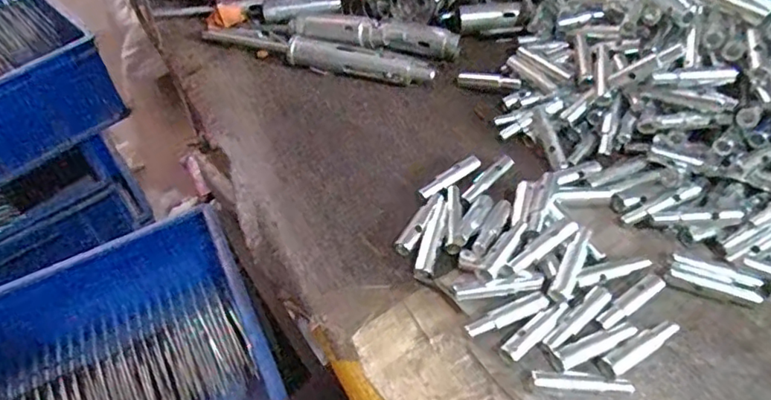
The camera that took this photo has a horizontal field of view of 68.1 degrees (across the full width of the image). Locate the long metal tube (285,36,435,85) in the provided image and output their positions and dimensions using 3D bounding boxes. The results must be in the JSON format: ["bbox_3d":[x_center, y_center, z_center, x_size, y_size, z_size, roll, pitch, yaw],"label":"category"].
[{"bbox_3d":[-0.020,-0.116,0.469,0.117,0.024,0.025,6,51,8],"label":"long metal tube"}]

